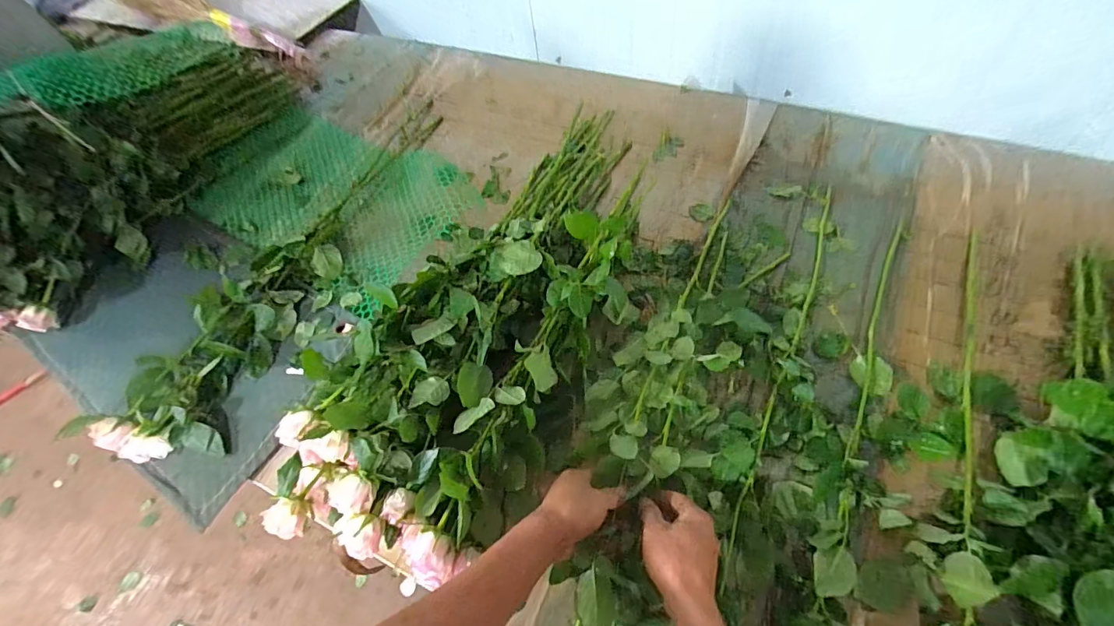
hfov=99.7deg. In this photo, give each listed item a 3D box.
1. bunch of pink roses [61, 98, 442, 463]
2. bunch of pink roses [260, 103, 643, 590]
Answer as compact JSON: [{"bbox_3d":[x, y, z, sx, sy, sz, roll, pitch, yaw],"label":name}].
[{"bbox_3d":[-0.414,-0.135,0.787,0.154,0.076,0.793,14,62,15],"label":"bunch of pink roses"},{"bbox_3d":[-0.065,-0.053,0.687,0.381,0.092,0.793,21,63,18],"label":"bunch of pink roses"}]

